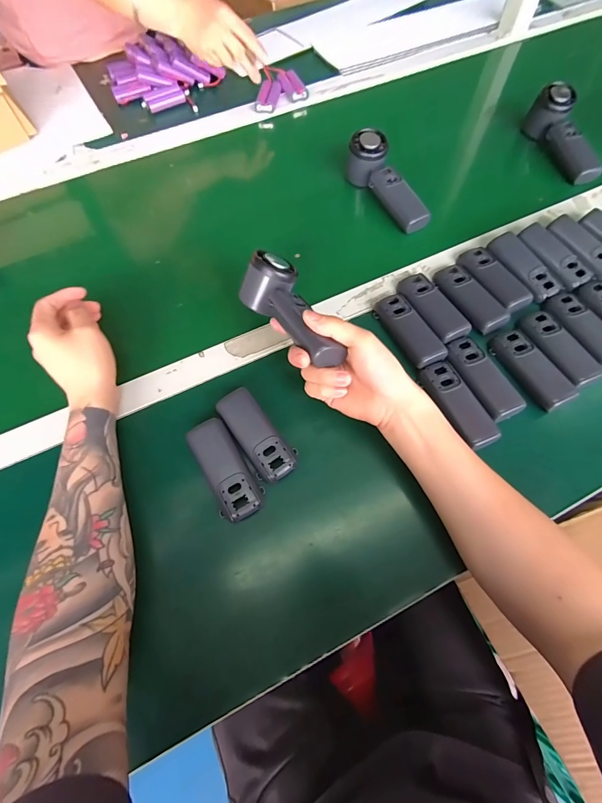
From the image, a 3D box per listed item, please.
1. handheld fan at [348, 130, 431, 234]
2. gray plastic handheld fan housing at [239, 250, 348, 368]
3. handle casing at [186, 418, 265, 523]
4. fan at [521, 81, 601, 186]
[{"bbox_3d":[0.123,-0.311,0.519,0.053,0.052,0.157,-25,68,-11],"label":"handheld fan"},{"bbox_3d":[-0.008,-0.093,0.381,0.062,0.048,0.147,-28,61,-12],"label":"gray plastic handheld fan housing"},{"bbox_3d":[-0.077,0.068,0.375,0.044,0.021,0.104,-25,68,-11],"label":"handle casing"},{"bbox_3d":[0.411,-0.409,0.572,0.040,0.063,0.160,-18,79,-8],"label":"fan"}]

